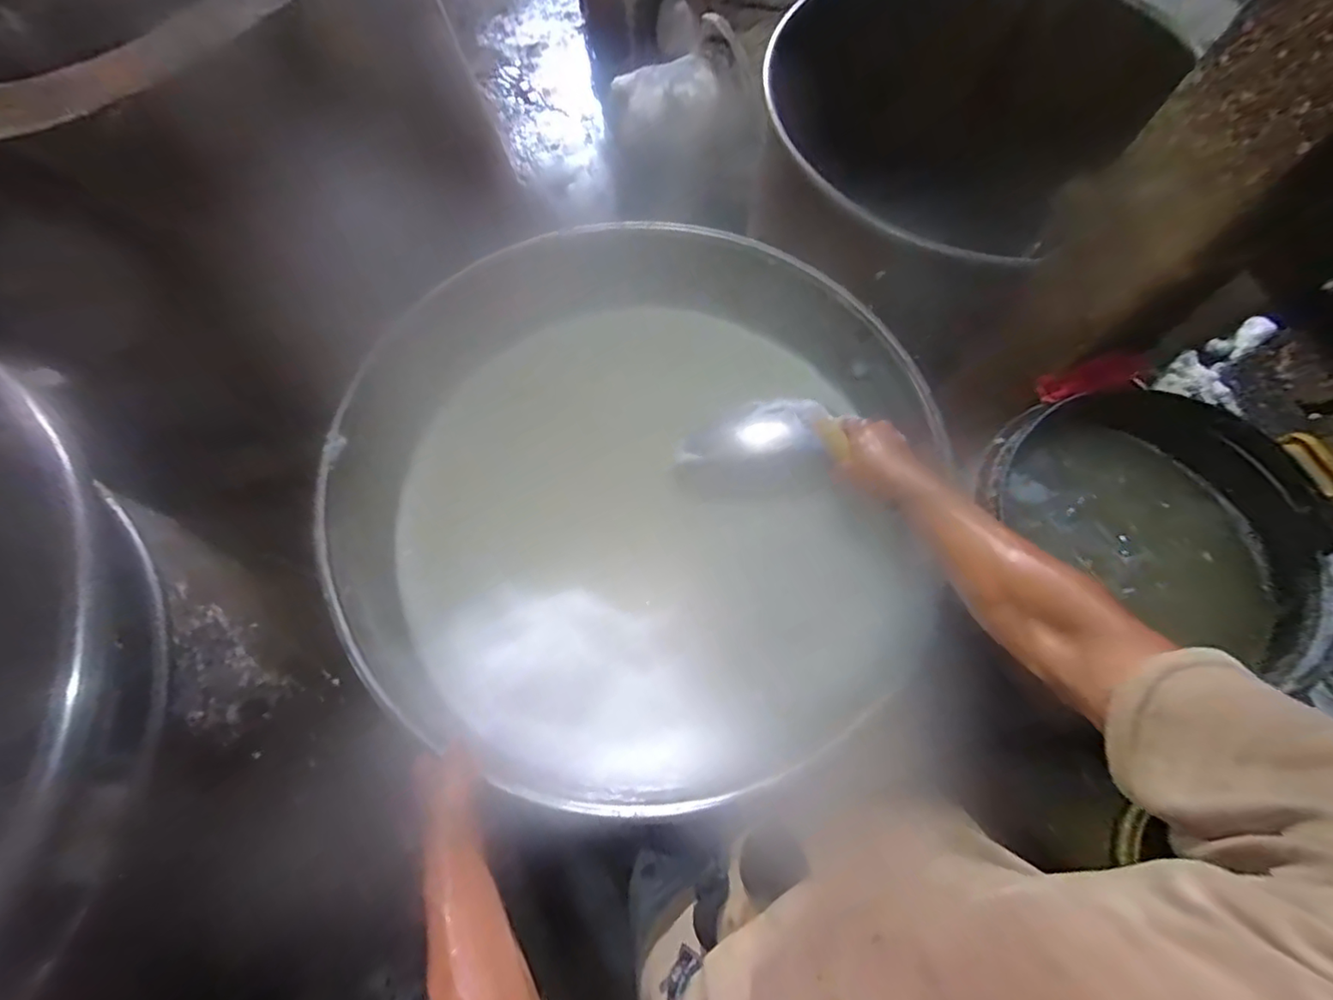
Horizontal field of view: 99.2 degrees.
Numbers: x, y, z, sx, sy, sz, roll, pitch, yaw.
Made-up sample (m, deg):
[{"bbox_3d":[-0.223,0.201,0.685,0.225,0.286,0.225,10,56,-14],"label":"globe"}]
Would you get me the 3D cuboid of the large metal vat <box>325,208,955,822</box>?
[{"bbox_3d":[-0.035,0.019,0.883,0.704,0.406,0.729,0,70,1],"label":"large metal vat"}]

